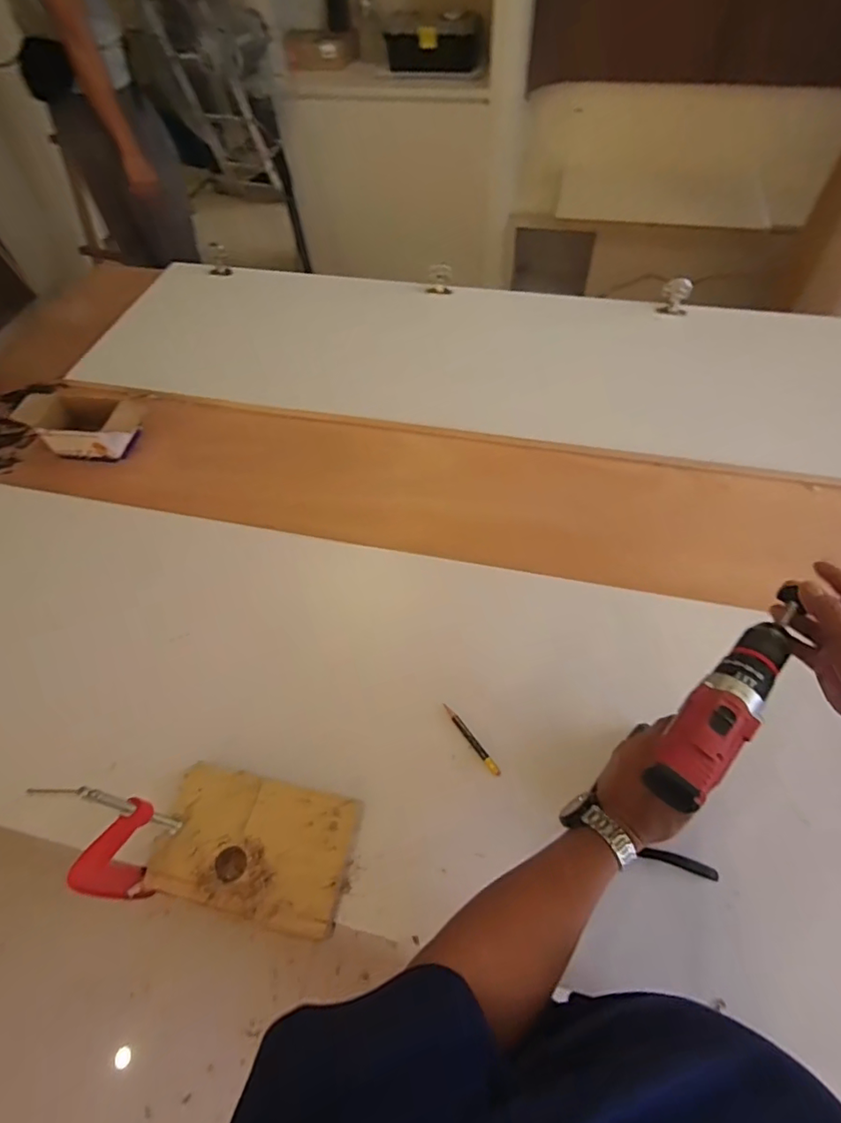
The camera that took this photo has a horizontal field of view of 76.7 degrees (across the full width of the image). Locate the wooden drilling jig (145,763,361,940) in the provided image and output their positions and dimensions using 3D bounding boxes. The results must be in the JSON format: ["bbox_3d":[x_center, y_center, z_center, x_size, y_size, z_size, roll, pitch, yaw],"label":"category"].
[{"bbox_3d":[-0.185,0.313,0.591,0.213,0.027,0.132,9,57,9],"label":"wooden drilling jig"}]

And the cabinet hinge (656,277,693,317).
[{"bbox_3d":[0.540,-0.563,1.129,0.057,0.072,0.023,18,29,21],"label":"cabinet hinge"}]

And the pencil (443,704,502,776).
[{"bbox_3d":[0.063,0.217,0.652,0.010,0.004,0.104,-31,60,-17],"label":"pencil"}]

